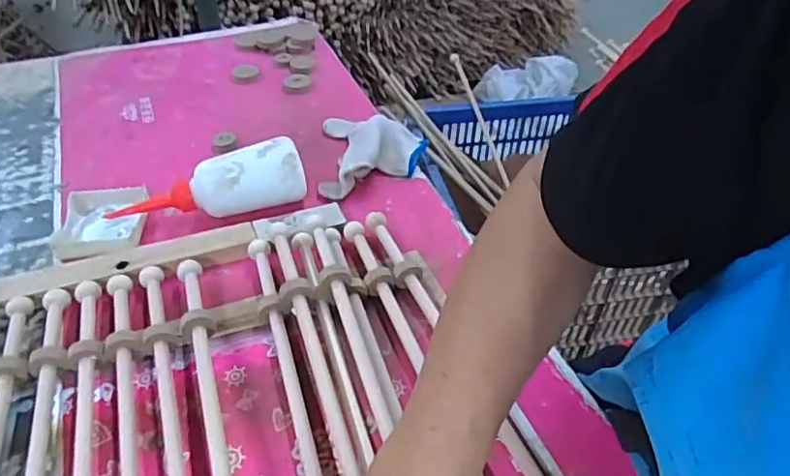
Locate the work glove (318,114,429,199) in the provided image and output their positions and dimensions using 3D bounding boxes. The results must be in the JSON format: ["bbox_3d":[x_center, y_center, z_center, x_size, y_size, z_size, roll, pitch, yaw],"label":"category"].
[{"bbox_3d":[-0.023,-0.093,0.601,0.105,0.031,0.124,-1,44,-2],"label":"work glove"}]

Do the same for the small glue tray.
[{"bbox_3d":[-0.264,-0.014,0.524,0.072,0.018,0.081,-3,44,-5],"label":"small glue tray"}]

